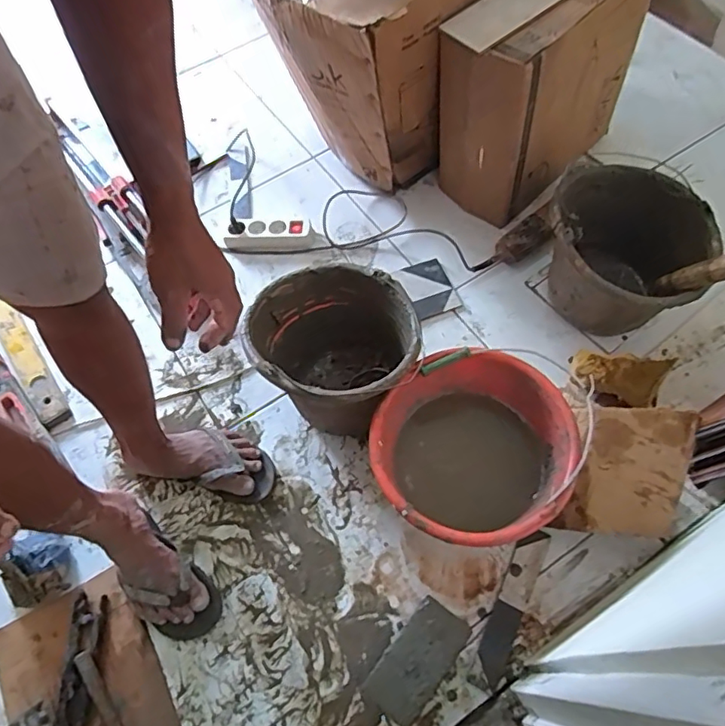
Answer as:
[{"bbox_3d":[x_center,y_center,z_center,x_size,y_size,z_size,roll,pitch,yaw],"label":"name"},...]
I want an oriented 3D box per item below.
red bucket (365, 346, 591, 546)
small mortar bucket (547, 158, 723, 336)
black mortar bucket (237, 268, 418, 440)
[{"bbox_3d":[0.163,0.150,0.856,0.277,0.210,0.260,-2,62,3],"label":"red bucket"},{"bbox_3d":[0.450,-0.184,1.004,0.264,0.235,0.321,16,64,12],"label":"small mortar bucket"},{"bbox_3d":[-0.040,-0.016,0.952,0.255,0.224,0.261,-2,62,3],"label":"black mortar bucket"}]

